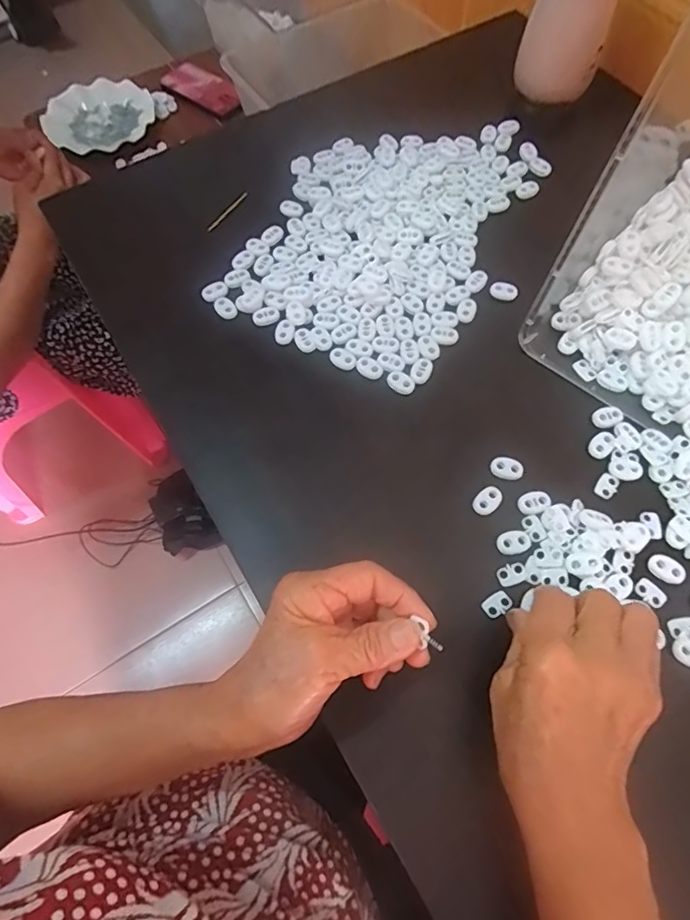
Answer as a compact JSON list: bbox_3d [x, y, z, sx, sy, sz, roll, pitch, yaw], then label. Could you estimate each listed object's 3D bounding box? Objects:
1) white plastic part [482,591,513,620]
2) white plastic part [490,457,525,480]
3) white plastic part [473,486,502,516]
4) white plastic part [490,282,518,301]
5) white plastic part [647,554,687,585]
[{"bbox_3d":[0.099,0.094,0.321,0.019,0.004,0.014,-31,69,-11],"label":"white plastic part"},{"bbox_3d":[0.117,0.006,0.354,0.023,0.004,0.016,8,67,5],"label":"white plastic part"},{"bbox_3d":[0.100,0.029,0.348,0.023,0.004,0.015,-35,70,-13],"label":"white plastic part"},{"bbox_3d":[0.135,-0.143,0.420,0.023,0.007,0.012,10,67,6],"label":"white plastic part"},{"bbox_3d":[0.213,0.072,0.326,0.023,0.004,0.015,25,70,12],"label":"white plastic part"}]

